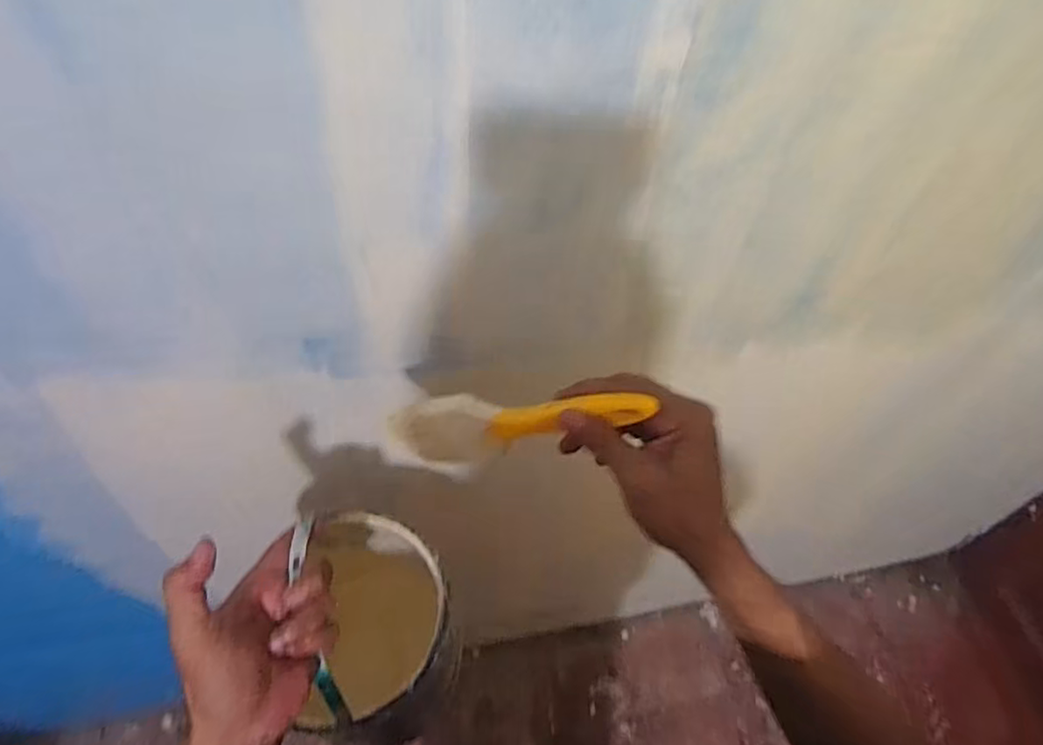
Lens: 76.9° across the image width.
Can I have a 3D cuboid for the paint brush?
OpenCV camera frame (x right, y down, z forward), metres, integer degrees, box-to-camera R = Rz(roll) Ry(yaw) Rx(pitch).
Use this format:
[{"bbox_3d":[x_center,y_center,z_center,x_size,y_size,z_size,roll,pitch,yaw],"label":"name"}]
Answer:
[{"bbox_3d":[-0.006,0.034,0.439,0.191,0.044,0.031,-7,46,33],"label":"paint brush"}]

